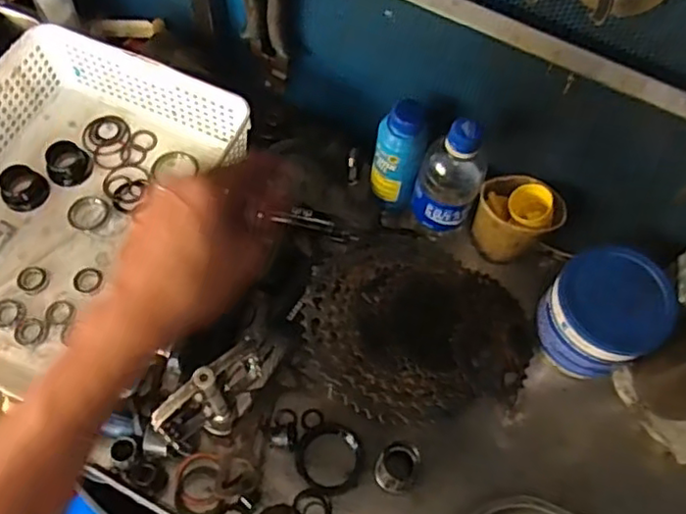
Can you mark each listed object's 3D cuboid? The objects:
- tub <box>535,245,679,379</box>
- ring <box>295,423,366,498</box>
[{"bbox_3d":[0.244,0.052,0.596,0.106,0.081,0.099,2,61,-3],"label":"tub"},{"bbox_3d":[-0.011,0.182,0.574,0.060,0.016,0.061,2,61,-3],"label":"ring"}]

